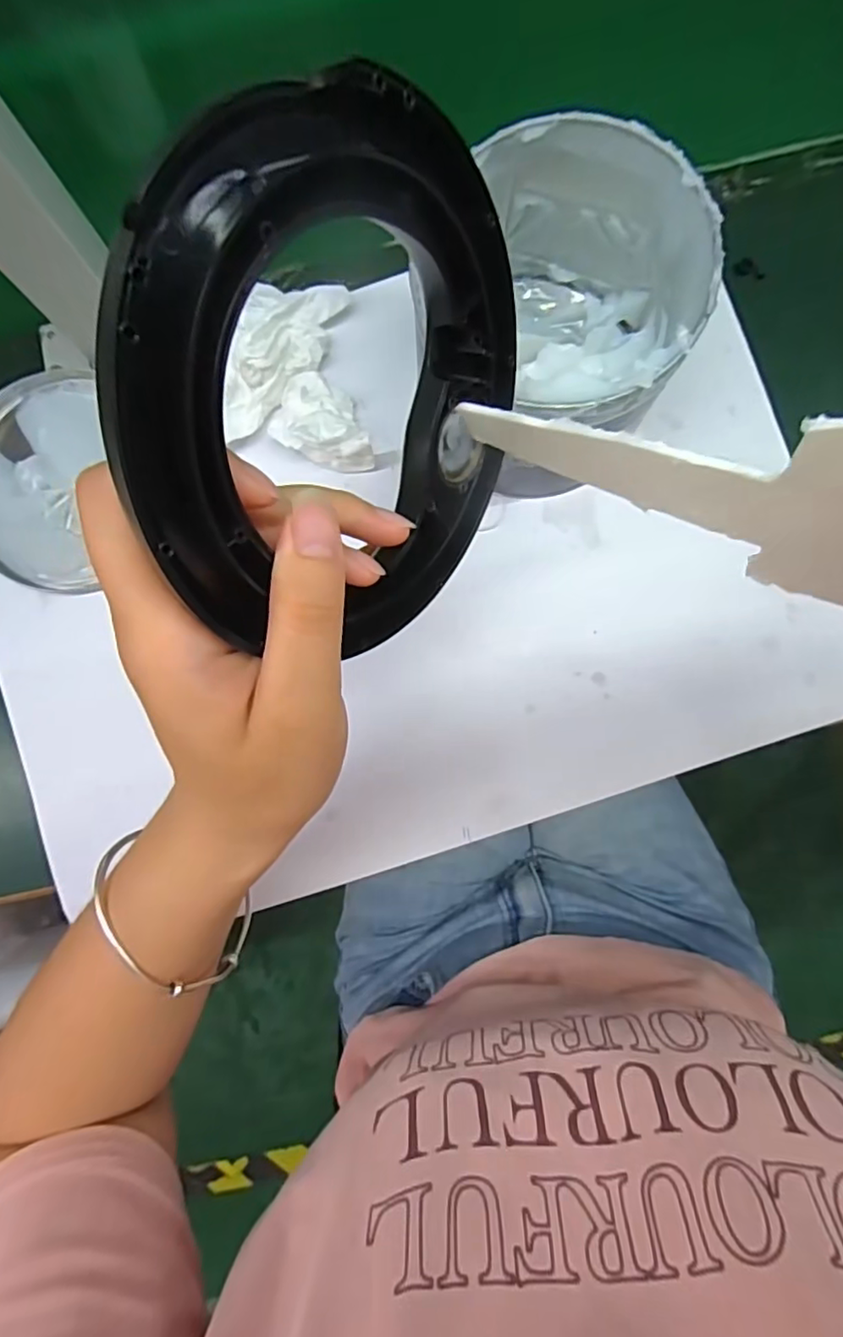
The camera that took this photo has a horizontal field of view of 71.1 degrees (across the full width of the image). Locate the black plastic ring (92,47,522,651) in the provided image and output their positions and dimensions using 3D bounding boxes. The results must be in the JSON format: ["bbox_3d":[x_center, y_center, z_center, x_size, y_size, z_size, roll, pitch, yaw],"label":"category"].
[{"bbox_3d":[-0.016,-0.064,0.159,0.012,0.131,0.128,25,72,30],"label":"black plastic ring"}]

